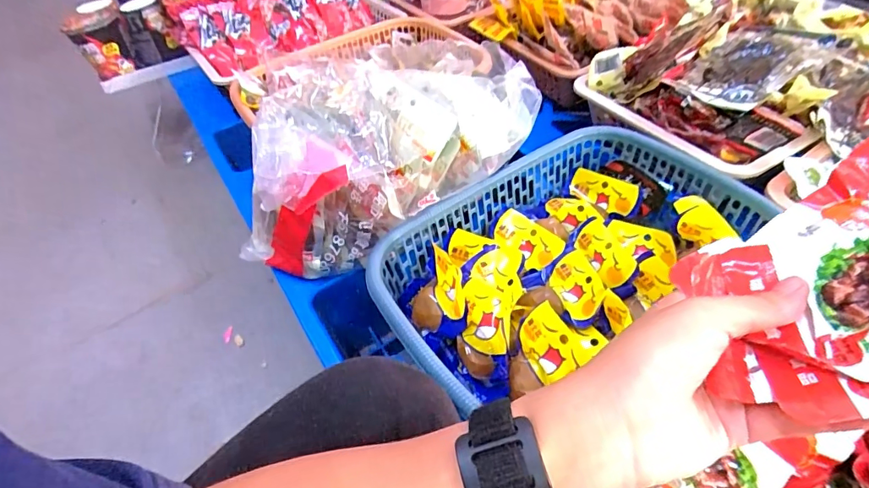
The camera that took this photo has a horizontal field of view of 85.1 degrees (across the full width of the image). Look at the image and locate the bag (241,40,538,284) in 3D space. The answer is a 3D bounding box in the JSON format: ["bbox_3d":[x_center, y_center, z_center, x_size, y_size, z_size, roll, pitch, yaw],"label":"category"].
[{"bbox_3d":[-0.041,-0.103,0.519,0.183,0.168,0.318,32,59,30],"label":"bag"}]

